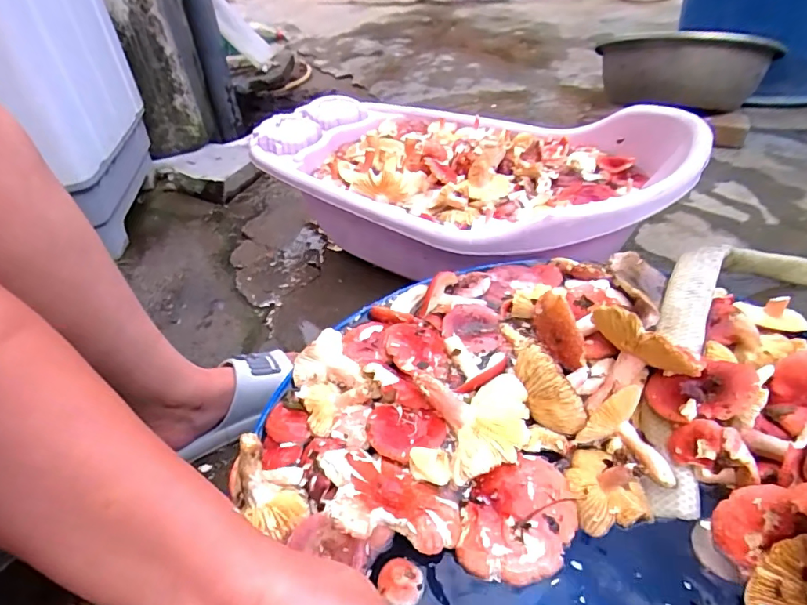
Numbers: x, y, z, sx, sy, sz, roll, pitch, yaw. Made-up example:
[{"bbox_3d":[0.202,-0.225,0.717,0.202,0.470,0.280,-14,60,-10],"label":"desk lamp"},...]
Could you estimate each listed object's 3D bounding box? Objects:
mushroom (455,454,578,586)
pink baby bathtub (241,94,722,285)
[{"bbox_3d":[0.085,0.155,0.354,0.073,0.017,0.096,14,44,23],"label":"mushroom"},{"bbox_3d":[0.098,-0.238,0.903,0.755,0.205,0.447,20,48,29],"label":"pink baby bathtub"}]

